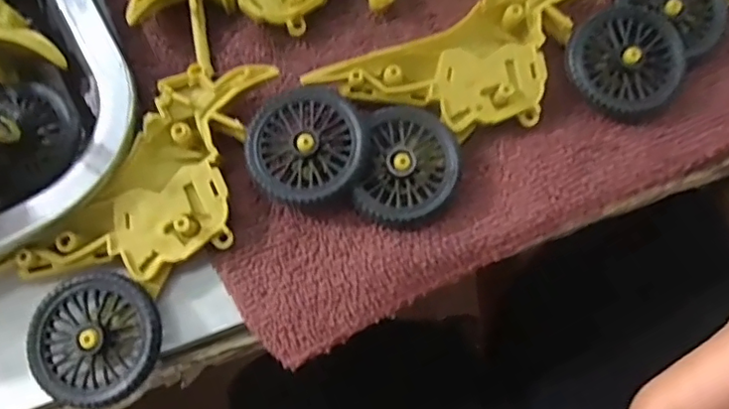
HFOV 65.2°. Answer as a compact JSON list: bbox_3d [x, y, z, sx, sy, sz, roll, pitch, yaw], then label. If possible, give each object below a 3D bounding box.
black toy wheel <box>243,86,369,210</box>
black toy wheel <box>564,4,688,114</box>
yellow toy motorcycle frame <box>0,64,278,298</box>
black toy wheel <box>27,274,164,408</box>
[{"bbox_3d":[-0.018,-0.018,0.178,0.036,0.008,0.037,1,71,-2],"label":"black toy wheel"},{"bbox_3d":[0.088,-0.048,0.191,0.037,0.011,0.035,0,71,0],"label":"black toy wheel"},{"bbox_3d":[-0.062,-0.006,0.178,0.048,0.013,0.093,33,74,11],"label":"yellow toy motorcycle frame"},{"bbox_3d":[-0.079,0.039,0.166,0.037,0.008,0.036,1,71,-2],"label":"black toy wheel"}]

